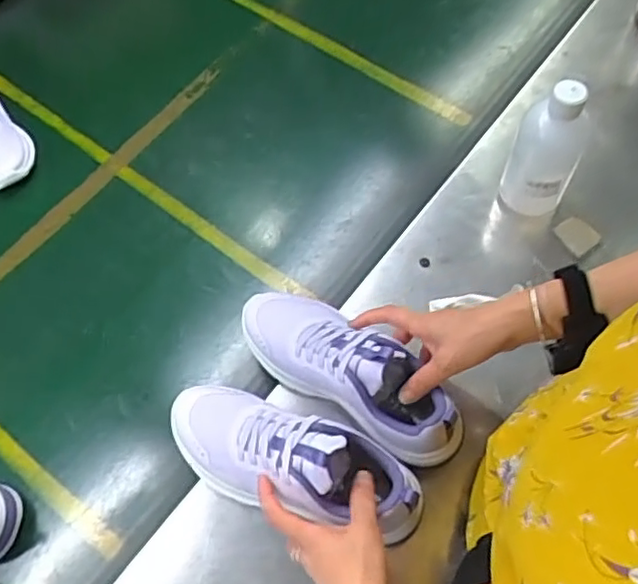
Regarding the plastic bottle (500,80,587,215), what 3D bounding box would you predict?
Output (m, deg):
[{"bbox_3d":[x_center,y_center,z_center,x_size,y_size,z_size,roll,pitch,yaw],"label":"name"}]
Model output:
[{"bbox_3d":[0.264,-0.157,0.763,0.074,0.211,0.061,20,66,11],"label":"plastic bottle"}]

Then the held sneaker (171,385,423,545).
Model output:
[{"bbox_3d":[-0.036,0.160,0.624,0.268,0.111,0.089,12,63,27],"label":"held sneaker"}]

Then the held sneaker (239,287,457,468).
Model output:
[{"bbox_3d":[0.026,0.072,0.664,0.260,0.117,0.085,31,67,31],"label":"held sneaker"}]

